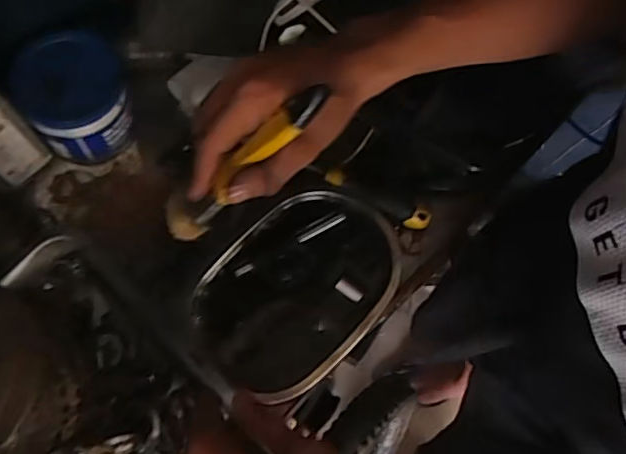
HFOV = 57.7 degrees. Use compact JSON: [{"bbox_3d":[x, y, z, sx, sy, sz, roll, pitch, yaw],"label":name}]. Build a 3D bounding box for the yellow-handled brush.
[{"bbox_3d":[-0.051,-0.044,0.396,0.159,0.020,0.027,-39,64,30],"label":"yellow-handled brush"}]

